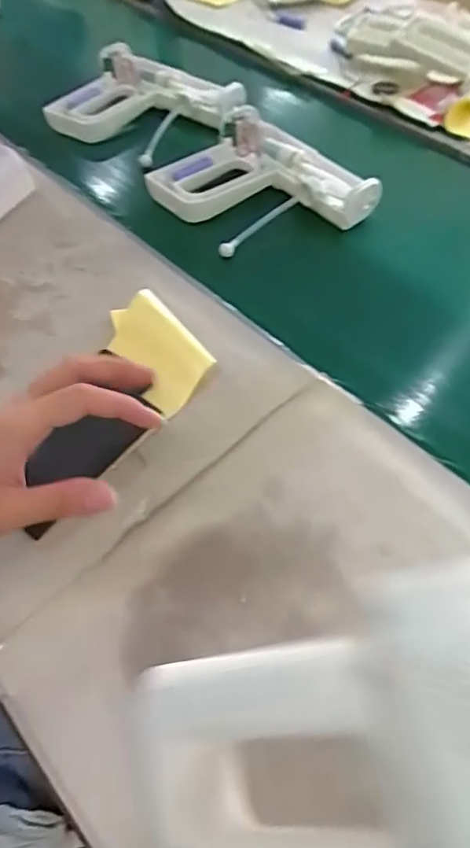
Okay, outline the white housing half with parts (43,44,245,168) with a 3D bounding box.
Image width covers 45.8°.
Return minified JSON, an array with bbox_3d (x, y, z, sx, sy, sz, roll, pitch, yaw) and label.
[{"bbox_3d":[-0.118,-0.424,0.747,0.262,0.044,0.187,26,59,19],"label":"white housing half with parts"}]

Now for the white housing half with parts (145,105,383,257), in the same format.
[{"bbox_3d":[0.031,-0.273,0.638,0.192,0.040,0.226,-37,61,-22],"label":"white housing half with parts"}]

